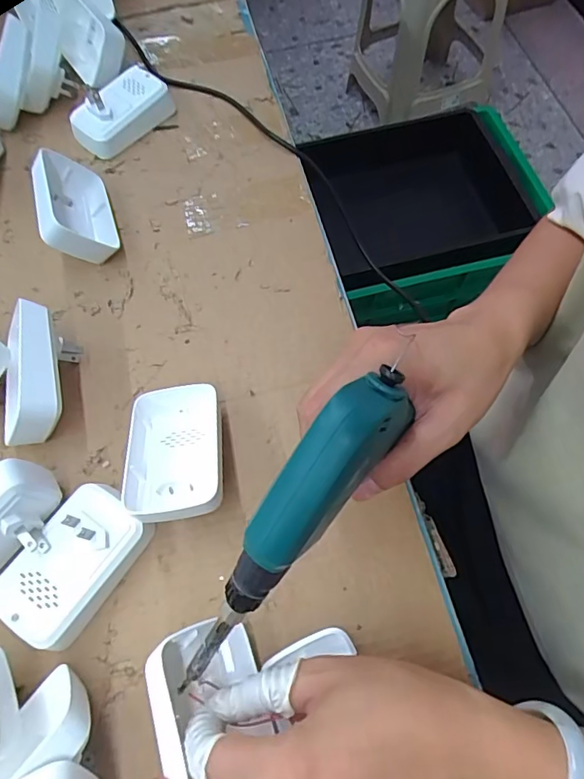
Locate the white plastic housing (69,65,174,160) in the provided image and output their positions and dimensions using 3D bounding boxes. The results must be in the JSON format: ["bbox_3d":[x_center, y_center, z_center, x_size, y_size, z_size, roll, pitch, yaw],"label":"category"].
[{"bbox_3d":[-0.162,-0.262,0.469,0.054,0.038,0.089,41,73,19],"label":"white plastic housing"}]

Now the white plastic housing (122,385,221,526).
[{"bbox_3d":[-0.077,0.042,0.334,0.058,0.032,0.089,-7,65,-1],"label":"white plastic housing"}]

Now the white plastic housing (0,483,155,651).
[{"bbox_3d":[-0.134,0.107,0.310,0.059,0.033,0.090,31,70,15],"label":"white plastic housing"}]

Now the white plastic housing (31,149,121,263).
[{"bbox_3d":[-0.181,-0.147,0.415,0.035,0.066,0.094,-32,63,28],"label":"white plastic housing"}]

